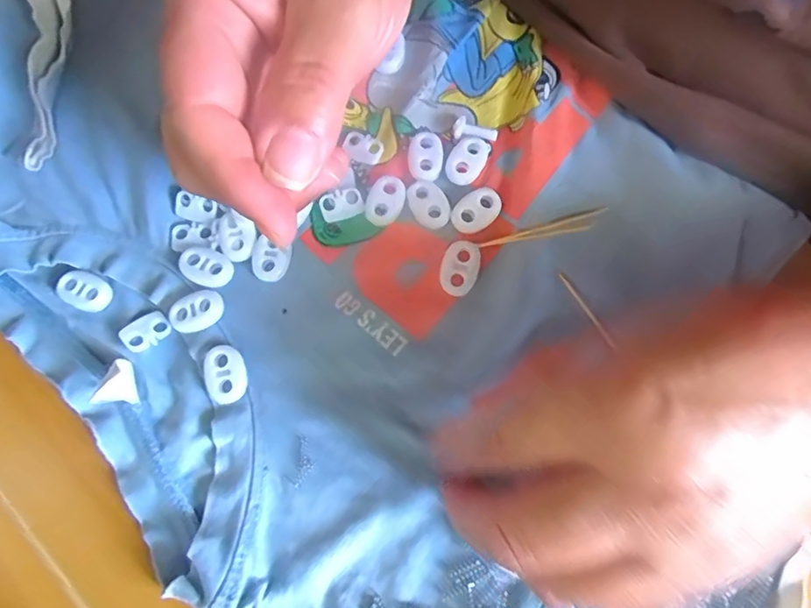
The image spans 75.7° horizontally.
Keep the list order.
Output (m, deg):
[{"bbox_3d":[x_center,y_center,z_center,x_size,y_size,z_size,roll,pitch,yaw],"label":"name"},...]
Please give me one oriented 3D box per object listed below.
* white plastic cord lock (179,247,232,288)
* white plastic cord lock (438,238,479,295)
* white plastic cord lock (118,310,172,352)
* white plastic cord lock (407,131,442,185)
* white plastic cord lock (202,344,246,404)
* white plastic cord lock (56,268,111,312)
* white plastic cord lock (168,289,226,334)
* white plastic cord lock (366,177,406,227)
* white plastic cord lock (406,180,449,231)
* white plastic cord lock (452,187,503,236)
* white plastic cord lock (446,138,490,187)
[{"bbox_3d":[-0.082,-0.015,0.214,0.021,0.004,0.015,25,78,8],"label":"white plastic cord lock"},{"bbox_3d":[0.022,-0.015,0.211,0.015,0.007,0.022,13,76,5],"label":"white plastic cord lock"},{"bbox_3d":[-0.105,0.011,0.210,0.018,0.004,0.013,-39,83,-28],"label":"white plastic cord lock"},{"bbox_3d":[0.008,-0.063,0.224,0.014,0.004,0.024,7,76,4],"label":"white plastic cord lock"},{"bbox_3d":[-0.070,0.027,0.203,0.015,0.004,0.023,-13,76,-2],"label":"white plastic cord lock"},{"bbox_3d":[-0.132,-0.005,0.215,0.021,0.004,0.015,28,78,8],"label":"white plastic cord lock"},{"bbox_3d":[-0.084,0.003,0.210,0.022,0.004,0.015,-31,77,-6],"label":"white plastic cord lock"},{"bbox_3d":[-0.008,-0.044,0.219,0.014,0.004,0.022,15,77,6],"label":"white plastic cord lock"},{"bbox_3d":[0.010,-0.042,0.219,0.015,0.004,0.022,-26,76,-5],"label":"white plastic cord lock"},{"bbox_3d":[0.030,-0.039,0.217,0.022,0.004,0.015,-33,77,-6],"label":"white plastic cord lock"},{"bbox_3d":[0.026,-0.061,0.223,0.015,0.004,0.022,21,77,7],"label":"white plastic cord lock"}]

